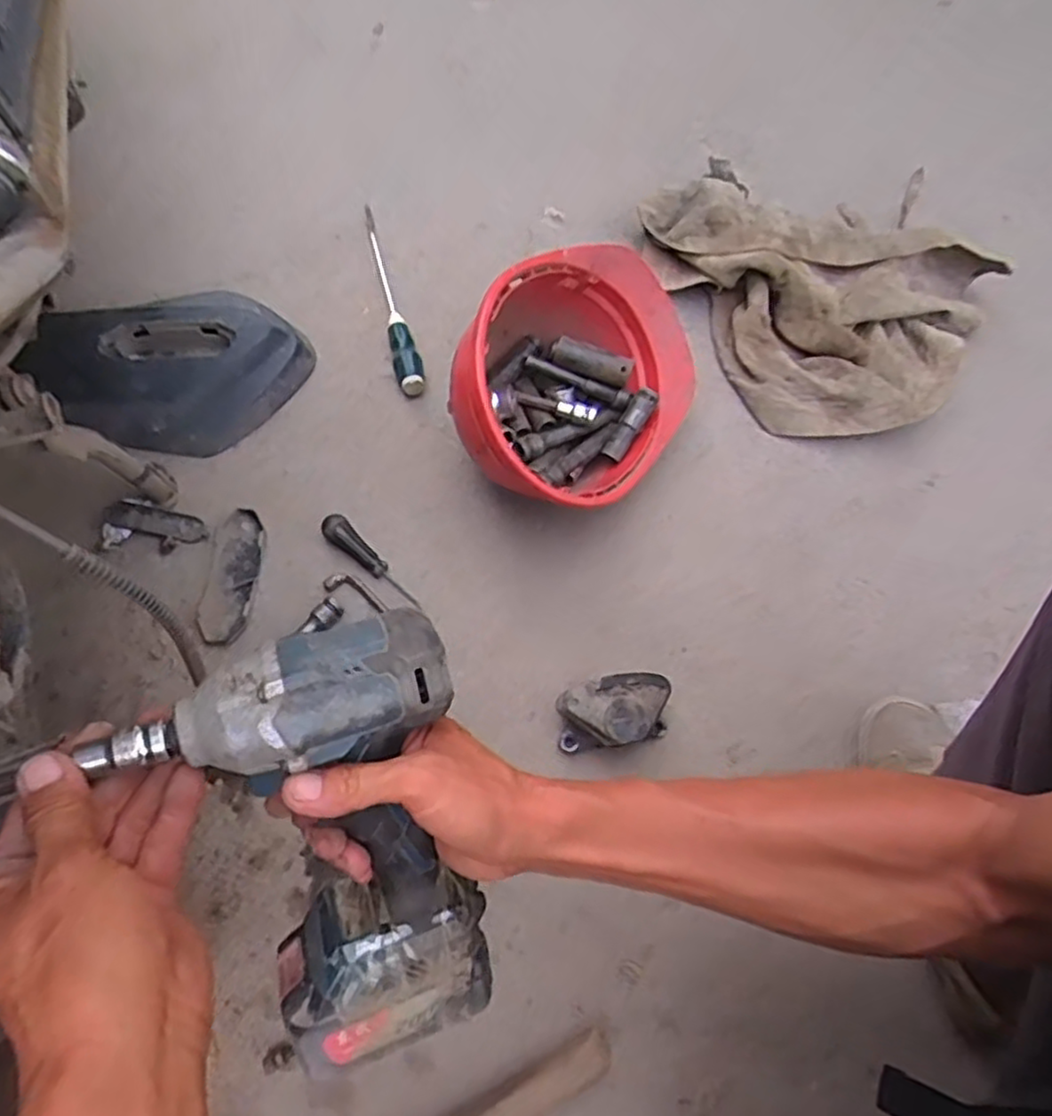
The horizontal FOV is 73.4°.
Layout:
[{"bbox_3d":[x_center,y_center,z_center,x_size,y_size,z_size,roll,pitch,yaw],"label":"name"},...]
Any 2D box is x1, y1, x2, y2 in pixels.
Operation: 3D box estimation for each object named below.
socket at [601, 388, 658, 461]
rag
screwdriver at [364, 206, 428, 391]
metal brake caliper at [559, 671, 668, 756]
[{"bbox_3d":[0.105,-0.135,0.709,0.023,0.016,0.076,32,88,9],"label":"socket"},{"bbox_3d":[0.381,-0.324,0.834,0.371,0.070,0.367,-19,71,-12],"label":"rag"},{"bbox_3d":[-0.161,-0.309,0.811,0.029,0.039,0.283,-14,70,-10],"label":"screwdriver"},{"bbox_3d":[0.077,0.137,0.622,0.096,0.065,0.058,-9,69,-8],"label":"metal brake caliper"}]

